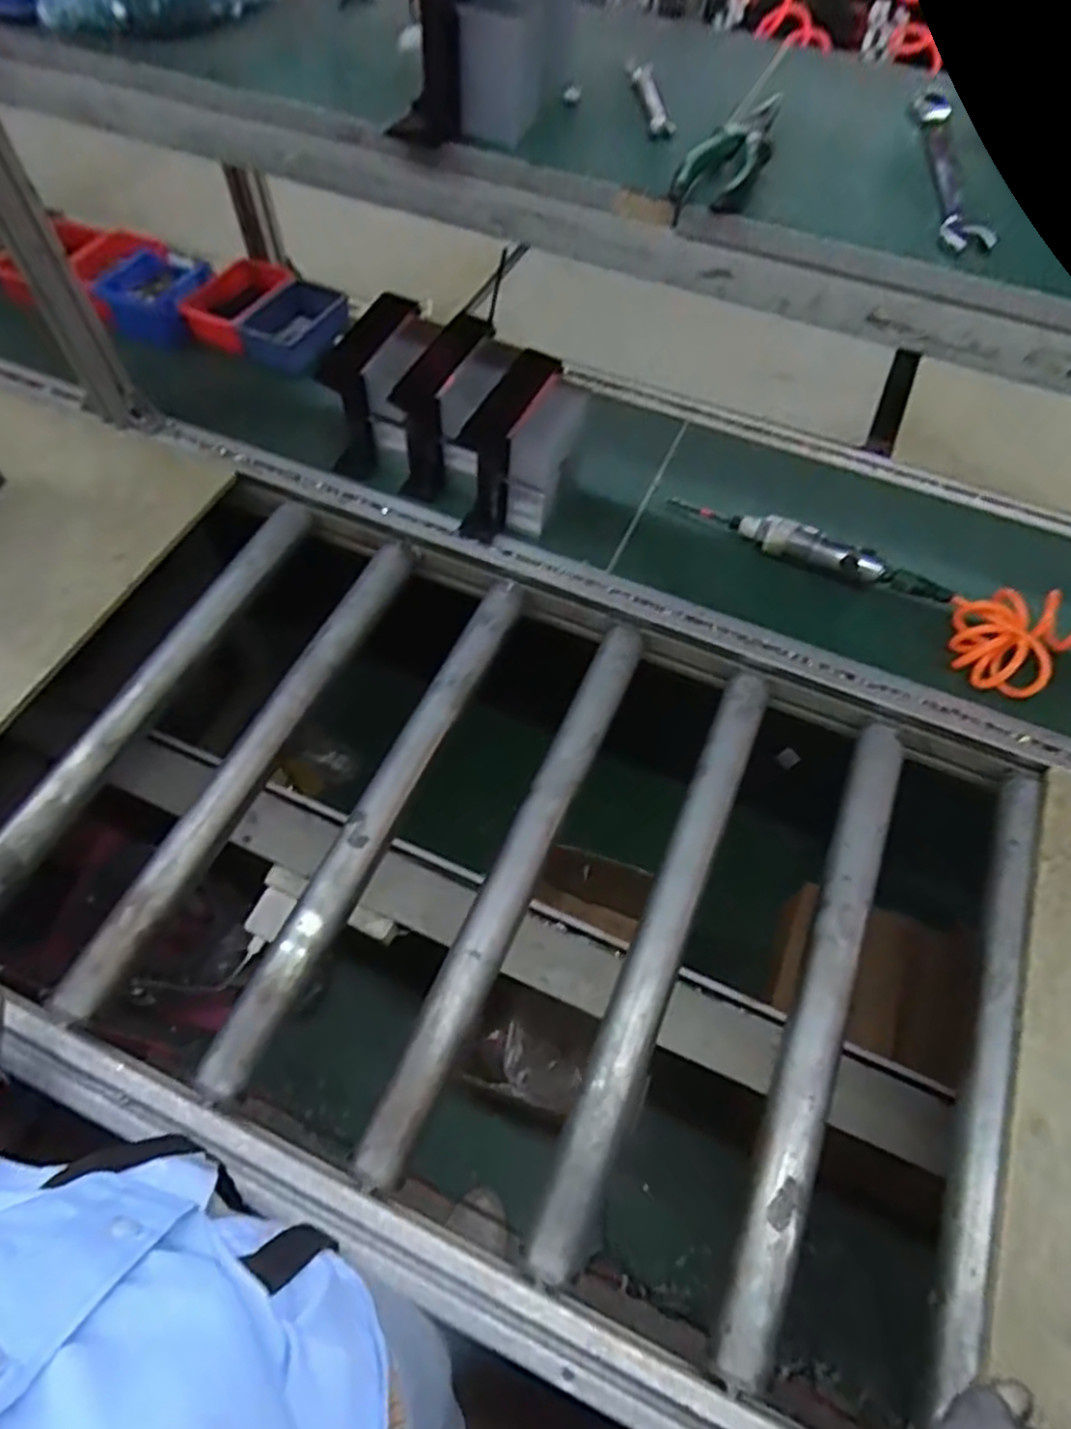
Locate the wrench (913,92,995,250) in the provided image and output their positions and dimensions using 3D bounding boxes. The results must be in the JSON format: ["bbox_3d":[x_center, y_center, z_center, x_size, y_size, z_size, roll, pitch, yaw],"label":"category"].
[{"bbox_3d":[0.304,-0.404,0.542,0.034,0.007,0.221,8,60,4],"label":"wrench"}]

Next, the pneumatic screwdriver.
[{"bbox_3d":[0.311,-0.192,0.864,0.323,0.049,0.042,25,62,13],"label":"pneumatic screwdriver"}]

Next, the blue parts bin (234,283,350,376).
[{"bbox_3d":[-0.330,-0.535,1.023,0.113,0.050,0.135,19,61,10],"label":"blue parts bin"}]

